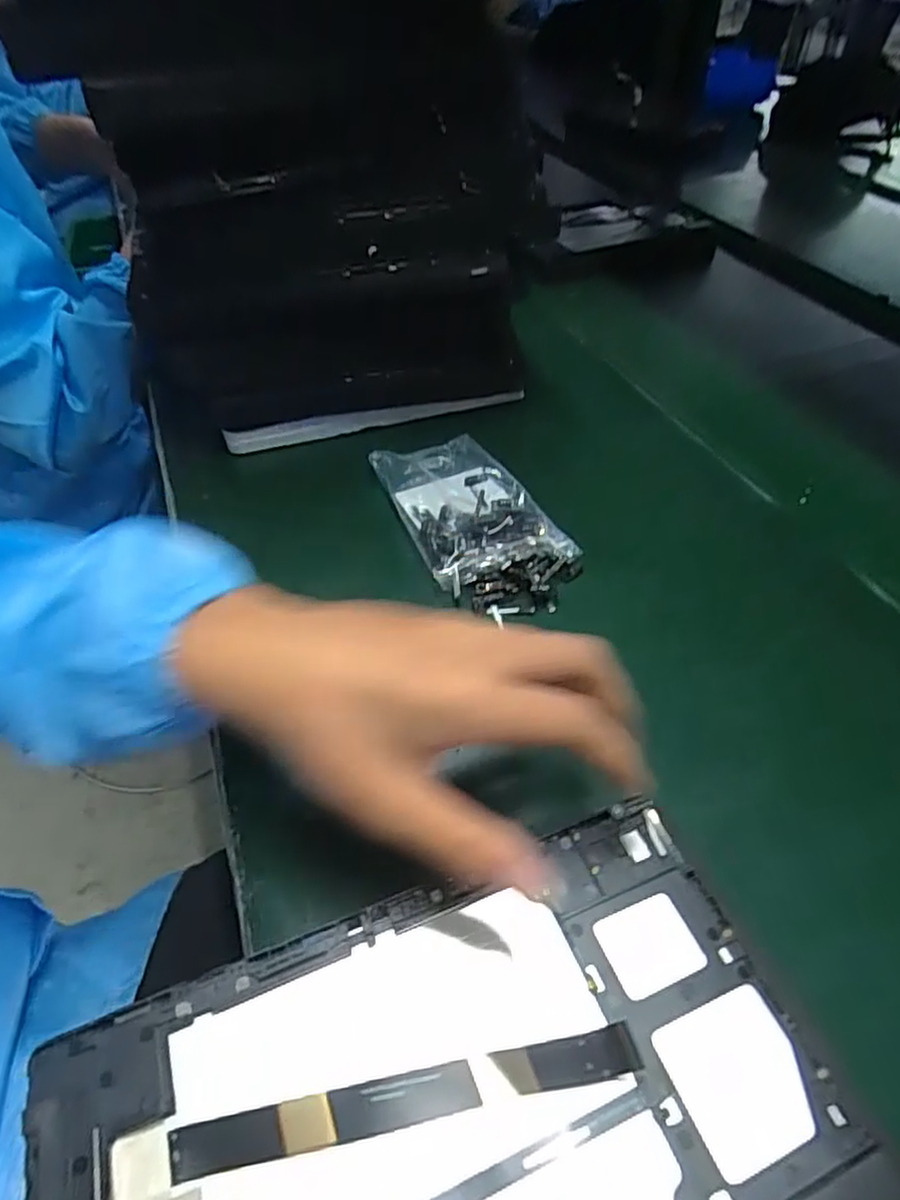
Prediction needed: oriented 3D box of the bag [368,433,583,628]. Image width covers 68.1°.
[{"bbox_3d":[0.019,-0.056,0.443,0.093,0.017,0.174,-16,48,-14],"label":"bag"}]

